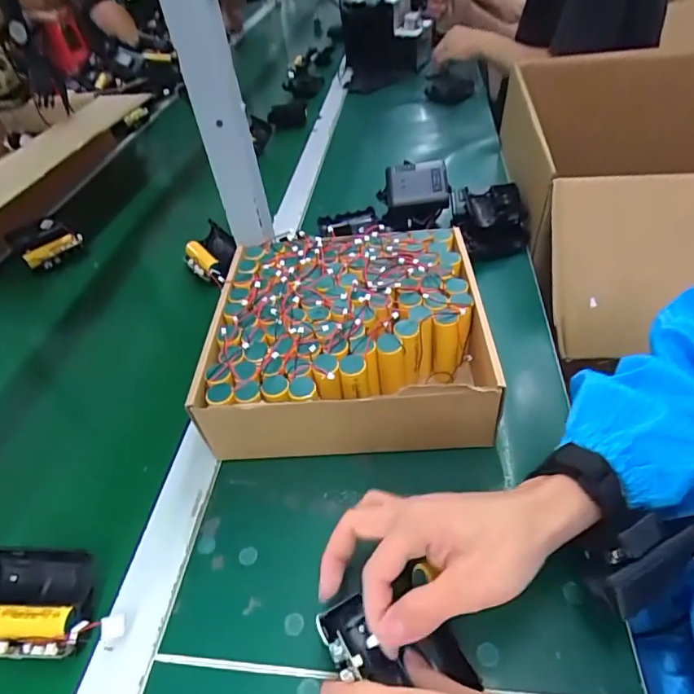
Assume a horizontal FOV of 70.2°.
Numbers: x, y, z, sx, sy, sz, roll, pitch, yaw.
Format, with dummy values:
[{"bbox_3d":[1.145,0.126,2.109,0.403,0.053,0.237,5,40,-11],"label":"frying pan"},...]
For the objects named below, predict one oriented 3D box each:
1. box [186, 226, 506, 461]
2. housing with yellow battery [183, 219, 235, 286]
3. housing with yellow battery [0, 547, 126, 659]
[{"bbox_3d":[0.001,-0.013,0.467,0.239,0.084,0.226,-3,44,4],"label":"box"},{"bbox_3d":[-0.173,-0.121,0.624,0.052,0.042,0.095,-30,48,-22],"label":"housing with yellow battery"},{"bbox_3d":[-0.202,0.172,0.332,0.107,0.042,0.059,-3,44,5],"label":"housing with yellow battery"}]

